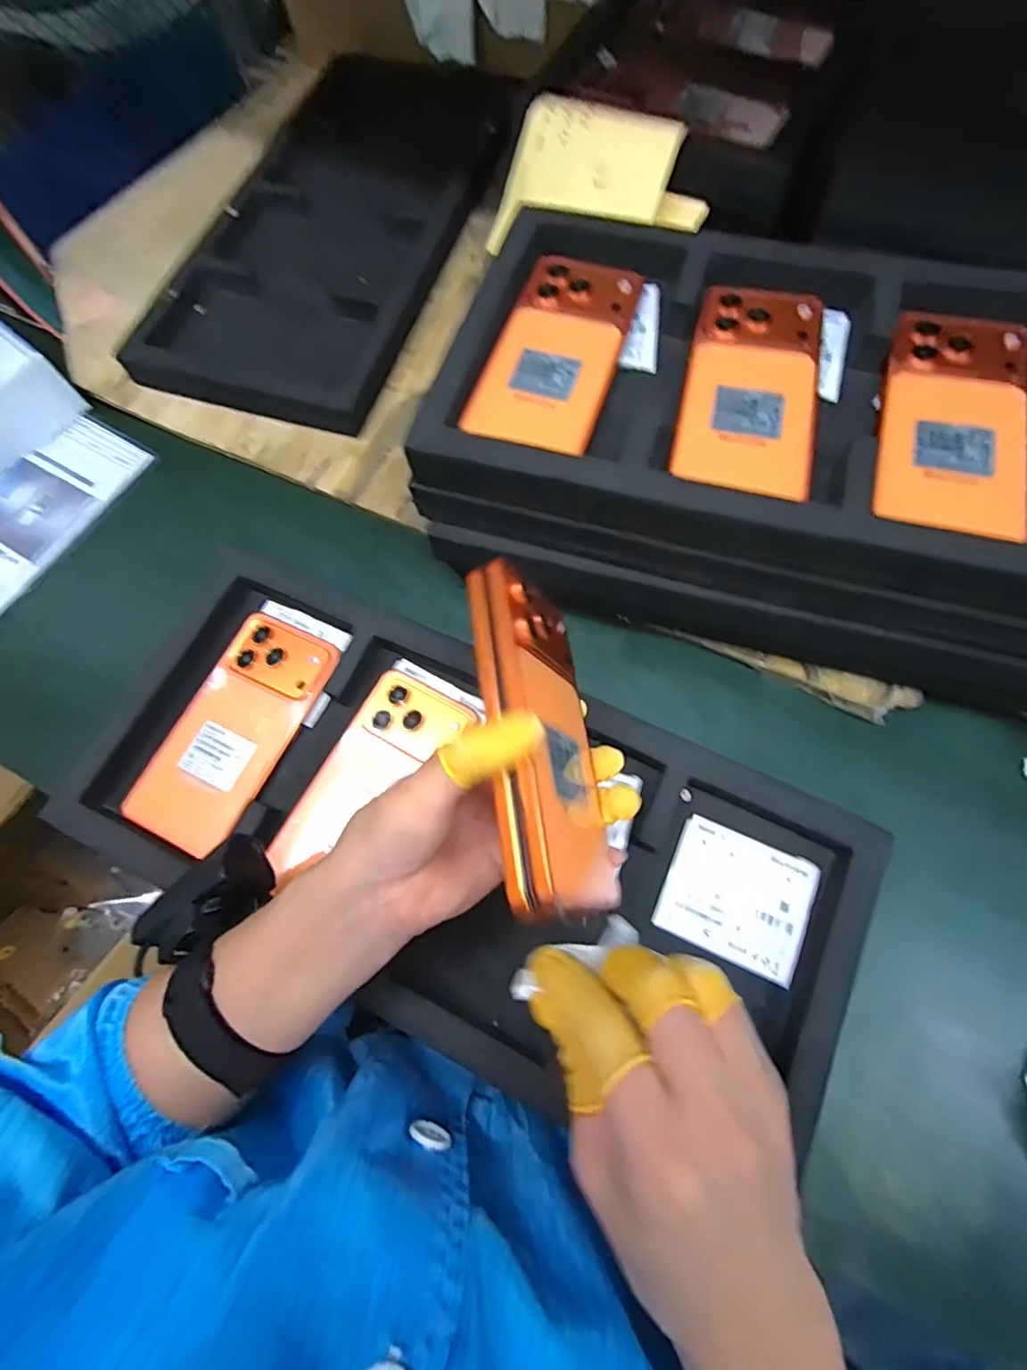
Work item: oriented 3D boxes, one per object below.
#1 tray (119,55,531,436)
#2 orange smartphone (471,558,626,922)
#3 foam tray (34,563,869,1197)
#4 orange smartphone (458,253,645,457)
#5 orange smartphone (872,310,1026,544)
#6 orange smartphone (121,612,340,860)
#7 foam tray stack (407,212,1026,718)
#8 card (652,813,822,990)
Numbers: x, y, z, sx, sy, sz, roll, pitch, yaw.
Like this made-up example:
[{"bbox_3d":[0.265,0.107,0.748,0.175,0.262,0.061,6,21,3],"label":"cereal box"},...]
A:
[{"bbox_3d":[-0.176,-0.456,0.547,0.237,0.040,0.502,16,71,9],"label":"tray"},{"bbox_3d":[0.016,0.022,0.262,0.019,0.083,0.155,-19,70,29],"label":"orange smartphone"},{"bbox_3d":[-0.034,0.089,0.361,0.477,0.061,0.217,22,72,11],"label":"foam tray"},{"bbox_3d":[0.027,-0.208,0.351,0.076,0.010,0.156,17,71,9],"label":"orange smartphone"},{"bbox_3d":[0.248,-0.147,0.312,0.079,0.007,0.151,15,71,9],"label":"orange smartphone"},{"bbox_3d":[-0.188,0.030,0.380,0.079,0.013,0.158,22,72,11],"label":"orange smartphone"},{"bbox_3d":[0.197,-0.145,0.367,0.471,0.133,0.233,14,71,8],"label":"foam tray stack"},{"bbox_3d":[0.139,0.131,0.350,0.085,0.004,0.074,24,72,9],"label":"card"}]

